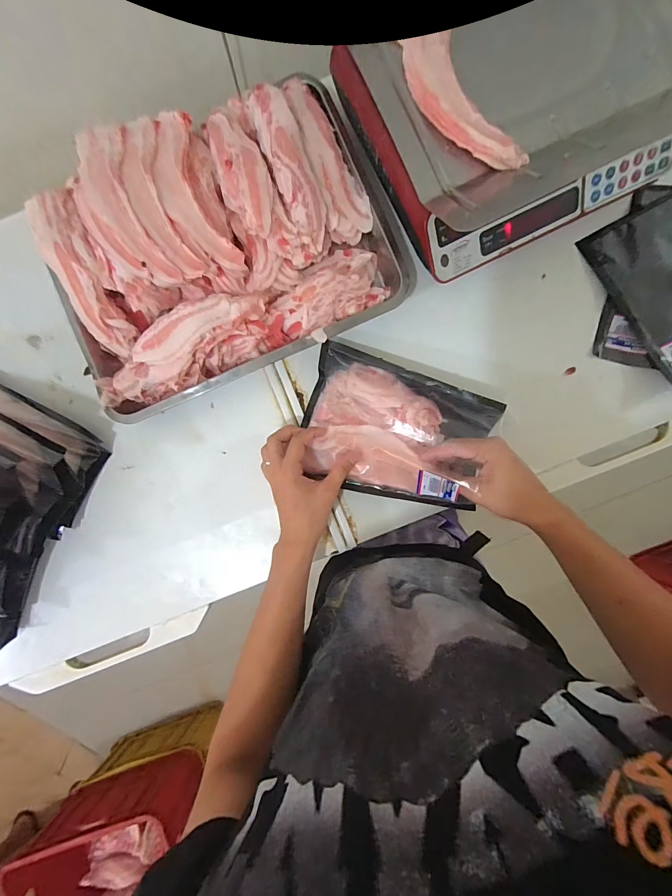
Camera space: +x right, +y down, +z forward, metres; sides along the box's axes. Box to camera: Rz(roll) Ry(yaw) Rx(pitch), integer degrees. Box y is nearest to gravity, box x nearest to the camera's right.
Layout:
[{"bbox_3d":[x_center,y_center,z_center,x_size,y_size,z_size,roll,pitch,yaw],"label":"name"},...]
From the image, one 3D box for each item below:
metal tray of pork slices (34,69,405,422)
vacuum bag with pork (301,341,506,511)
[{"bbox_3d":[-0.156,-0.259,0.465,0.439,0.108,0.321,-24,87,2],"label":"metal tray of pork slices"},{"bbox_3d":[0.076,-0.025,0.469,0.238,0.050,0.178,16,89,3],"label":"vacuum bag with pork"}]

